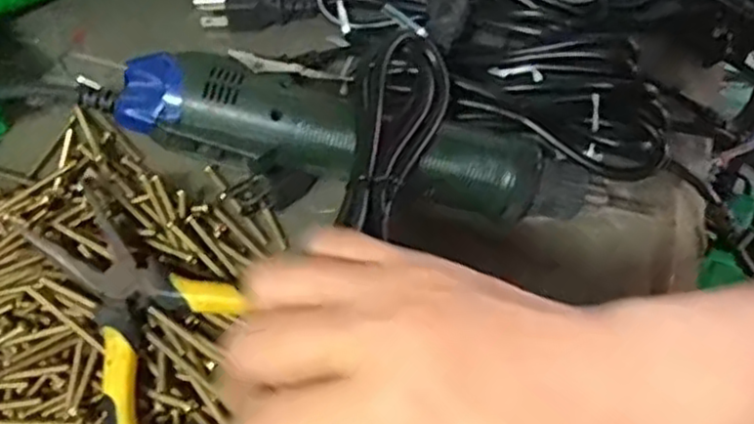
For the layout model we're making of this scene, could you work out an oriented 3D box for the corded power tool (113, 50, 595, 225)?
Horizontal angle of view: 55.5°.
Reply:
[{"bbox_3d":[-0.007,-0.034,0.339,0.217,0.059,0.057,9,58,5],"label":"corded power tool"}]

